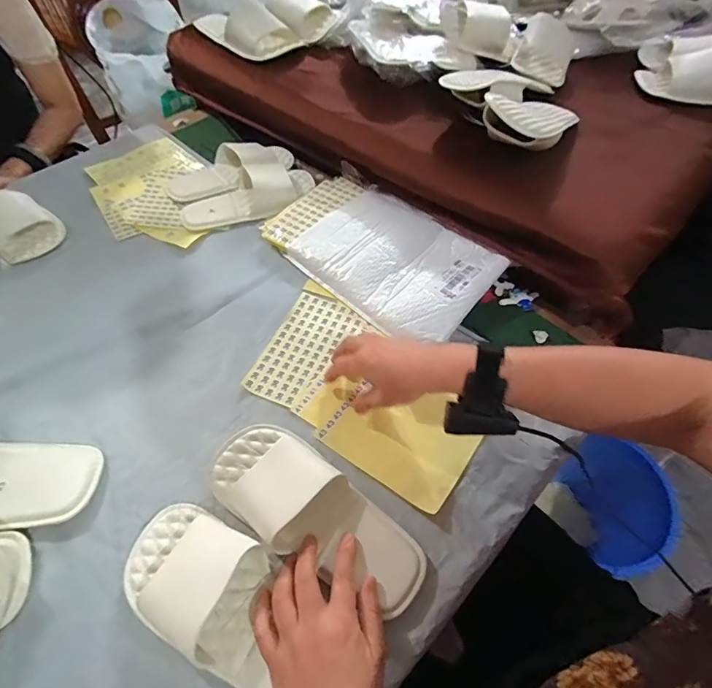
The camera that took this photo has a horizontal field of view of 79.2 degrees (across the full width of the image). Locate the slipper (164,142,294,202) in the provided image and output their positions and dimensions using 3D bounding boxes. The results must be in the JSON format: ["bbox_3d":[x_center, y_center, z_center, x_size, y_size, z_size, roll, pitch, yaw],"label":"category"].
[{"bbox_3d":[-0.228,-0.322,0.769,0.229,0.045,0.106,-17,56,-11],"label":"slipper"}]

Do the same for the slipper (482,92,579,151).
[{"bbox_3d":[0.264,-0.327,0.630,0.095,0.057,0.222,38,48,24],"label":"slipper"}]

